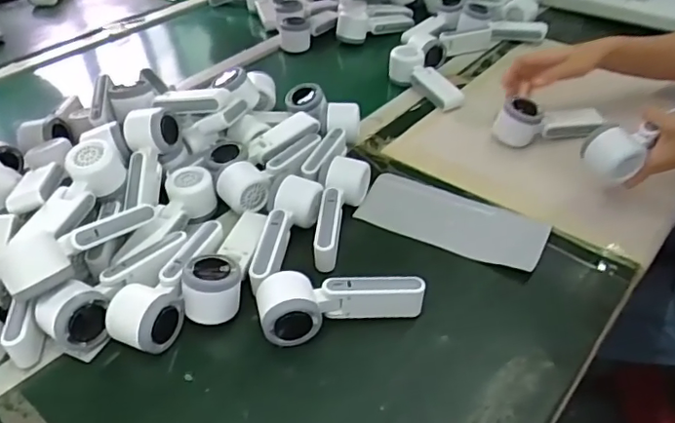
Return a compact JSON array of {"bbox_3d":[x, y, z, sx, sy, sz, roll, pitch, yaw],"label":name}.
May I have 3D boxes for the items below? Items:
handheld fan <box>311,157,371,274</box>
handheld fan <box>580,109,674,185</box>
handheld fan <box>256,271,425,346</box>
[{"bbox_3d":[0.004,0.003,0.675,0.052,0.059,0.144,5,41,9],"label":"handheld fan"},{"bbox_3d":[0.375,-0.089,0.673,0.164,0.066,0.058,-25,47,-4],"label":"handheld fan"},{"bbox_3d":[0.003,0.089,0.577,0.165,0.050,0.065,-12,42,-12],"label":"handheld fan"}]

